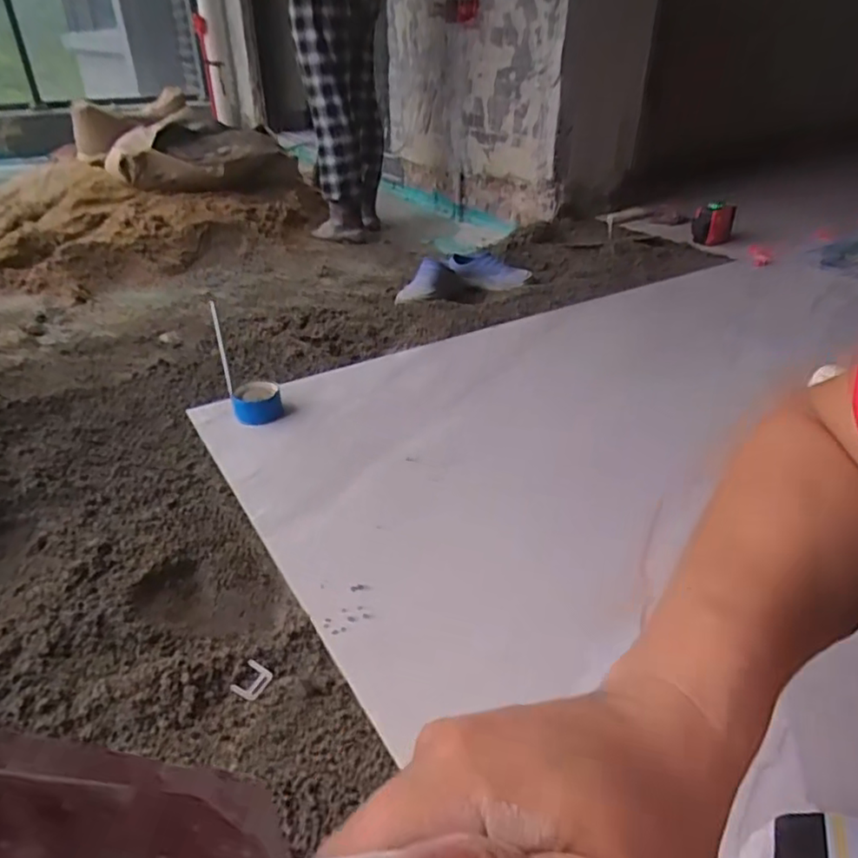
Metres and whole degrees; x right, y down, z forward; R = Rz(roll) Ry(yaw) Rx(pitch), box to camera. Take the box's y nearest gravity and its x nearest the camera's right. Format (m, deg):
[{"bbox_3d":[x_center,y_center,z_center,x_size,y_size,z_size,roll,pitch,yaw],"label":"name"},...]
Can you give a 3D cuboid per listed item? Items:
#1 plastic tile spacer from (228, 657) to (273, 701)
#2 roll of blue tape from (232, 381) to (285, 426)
[{"bbox_3d":[-0.169,0.239,0.589,0.029,0.008,0.035,16,36,20],"label":"plastic tile spacer"},{"bbox_3d":[-0.275,-0.041,0.983,0.076,0.037,0.079,-9,35,-16],"label":"roll of blue tape"}]

